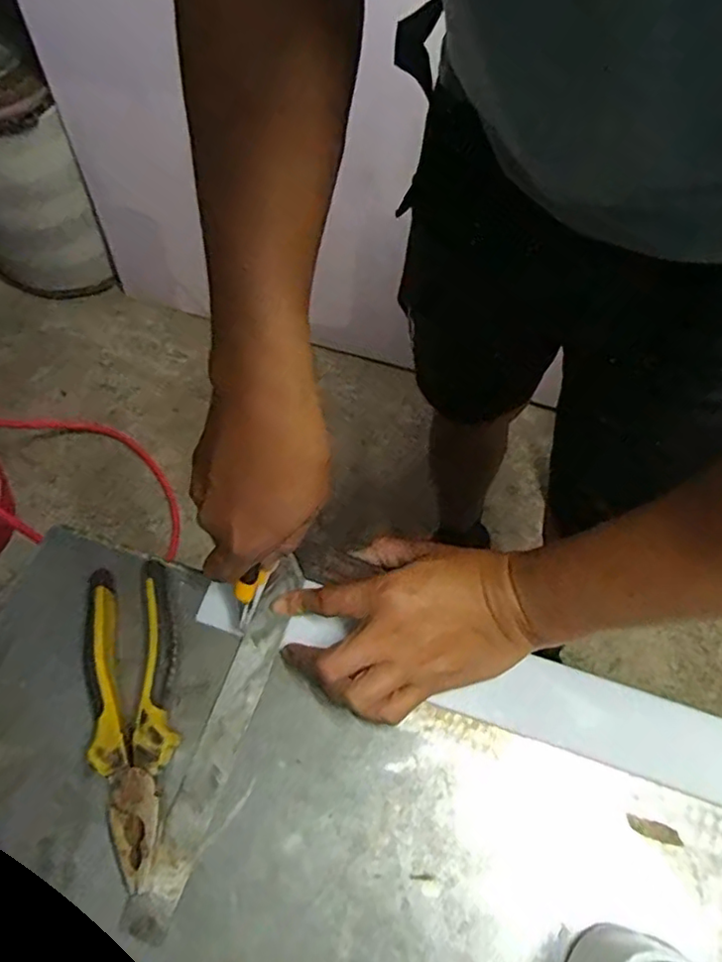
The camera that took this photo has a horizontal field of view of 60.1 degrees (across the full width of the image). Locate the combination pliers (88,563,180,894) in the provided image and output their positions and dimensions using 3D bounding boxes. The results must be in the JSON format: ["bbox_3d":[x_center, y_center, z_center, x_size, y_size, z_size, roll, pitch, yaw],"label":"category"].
[{"bbox_3d":[-0.144,0.144,0.396,0.054,0.025,0.185,-10,64,-5],"label":"combination pliers"}]

